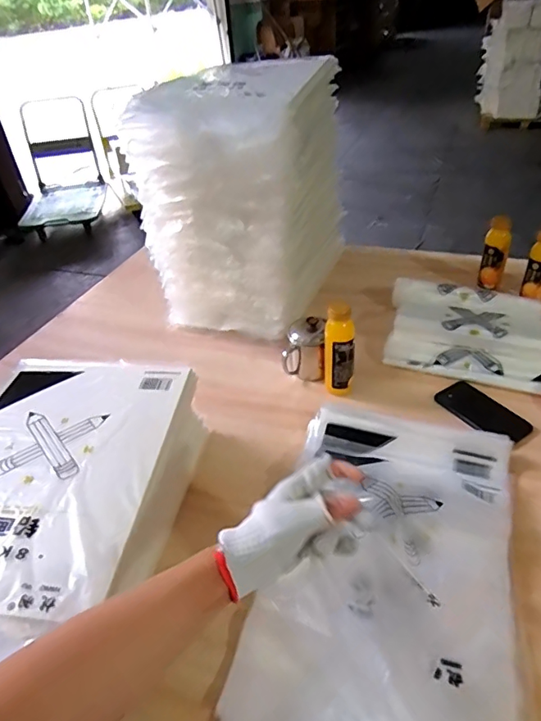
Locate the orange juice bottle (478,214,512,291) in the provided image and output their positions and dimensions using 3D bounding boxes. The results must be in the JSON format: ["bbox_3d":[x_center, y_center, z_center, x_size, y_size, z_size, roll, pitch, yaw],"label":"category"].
[{"bbox_3d":[0.496,-0.236,1.083,0.049,0.158,0.051,15,42,24],"label":"orange juice bottle"}]

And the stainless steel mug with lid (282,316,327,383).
[{"bbox_3d":[0.067,-0.032,0.946,0.076,0.115,0.095,2,39,9],"label":"stainless steel mug with lid"}]

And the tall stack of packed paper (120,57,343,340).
[{"bbox_3d":[-0.046,-0.327,1.025,0.322,0.449,0.384,8,40,16],"label":"tall stack of packed paper"}]

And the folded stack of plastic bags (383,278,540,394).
[{"bbox_3d":[0.386,-0.065,0.966,0.321,0.065,0.239,12,41,21],"label":"folded stack of plastic bags"}]

